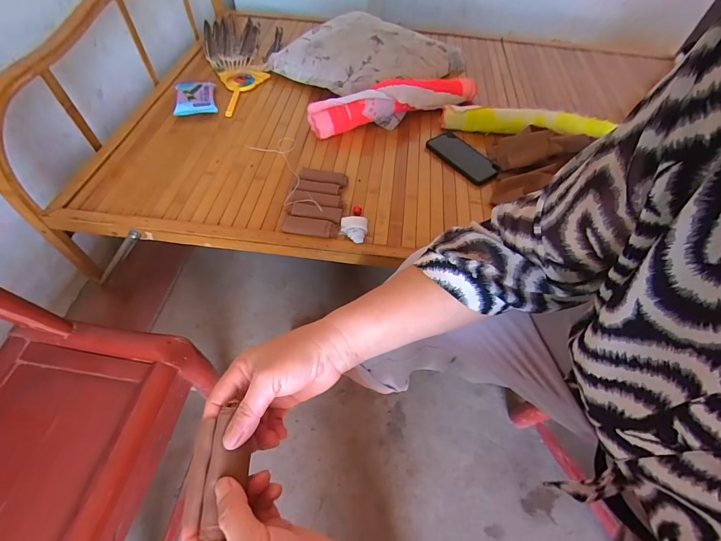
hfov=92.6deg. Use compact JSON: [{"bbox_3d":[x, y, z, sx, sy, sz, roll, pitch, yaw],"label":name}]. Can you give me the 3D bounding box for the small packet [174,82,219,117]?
[{"bbox_3d":[-0.393,-0.413,0.820,0.093,0.037,0.131,-11,55,-11],"label":"small packet"}]

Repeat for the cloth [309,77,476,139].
[{"bbox_3d":[0.097,-0.404,0.826,0.440,0.092,0.065,-17,58,-16],"label":"cloth"}]

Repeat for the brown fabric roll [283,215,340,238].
[{"bbox_3d":[-0.089,-0.078,0.626,0.100,0.015,0.033,8,54,2],"label":"brown fabric roll"}]

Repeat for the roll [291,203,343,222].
[{"bbox_3d":[-0.081,-0.108,0.637,0.090,0.008,0.030,6,54,1],"label":"roll"}]

